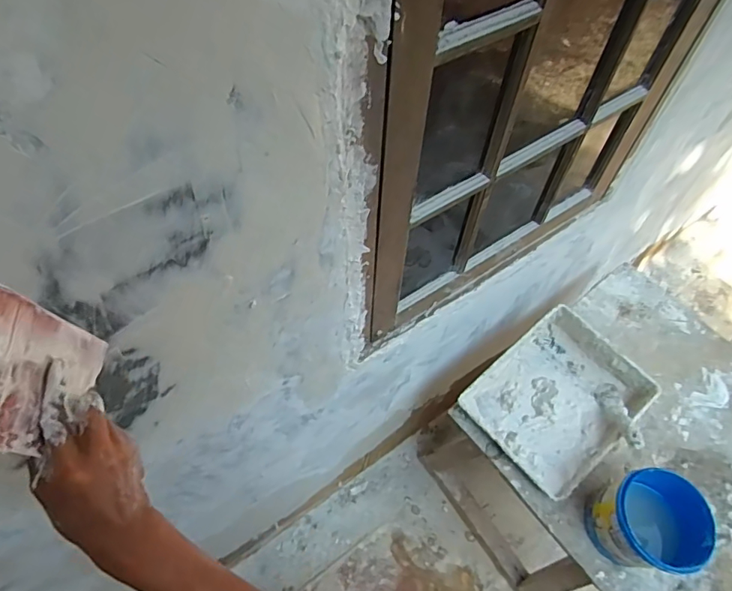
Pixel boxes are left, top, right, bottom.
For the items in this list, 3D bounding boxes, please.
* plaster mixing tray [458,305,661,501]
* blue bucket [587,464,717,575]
[{"bbox_3d":[0.423,0.223,1.069,0.351,0.073,0.290,-35,64,-22],"label":"plaster mixing tray"},{"bbox_3d":[0.517,0.427,0.912,0.158,0.175,0.155,1,57,-1],"label":"blue bucket"}]

